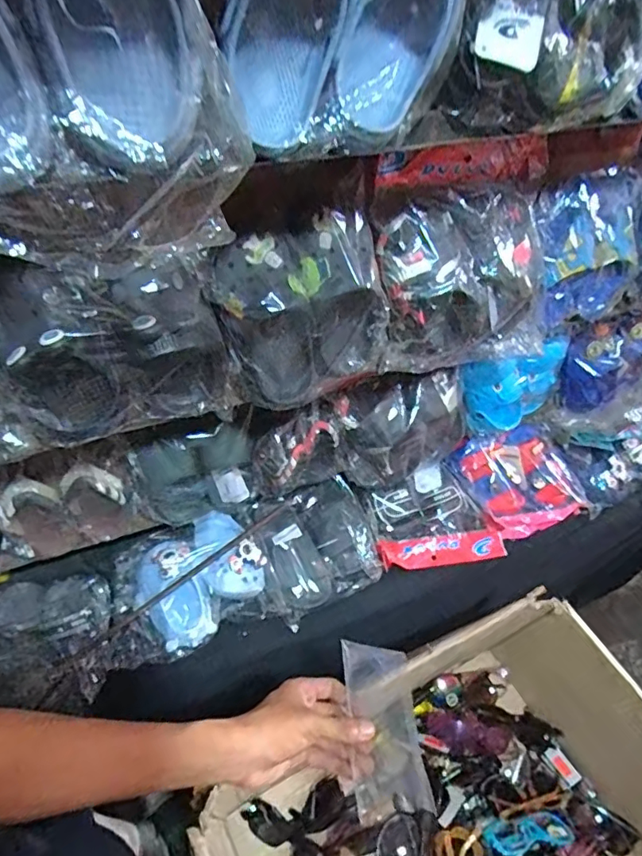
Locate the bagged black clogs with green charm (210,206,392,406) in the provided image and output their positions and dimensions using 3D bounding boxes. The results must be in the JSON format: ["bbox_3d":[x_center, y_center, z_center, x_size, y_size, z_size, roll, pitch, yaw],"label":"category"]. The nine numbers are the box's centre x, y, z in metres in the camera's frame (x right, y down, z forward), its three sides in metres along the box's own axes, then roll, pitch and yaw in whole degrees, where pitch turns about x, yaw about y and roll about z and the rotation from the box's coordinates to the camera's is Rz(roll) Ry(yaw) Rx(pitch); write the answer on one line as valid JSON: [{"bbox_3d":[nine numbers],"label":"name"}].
[{"bbox_3d":[-0.018,-0.114,0.513,0.160,0.145,0.093,-24,59,-22],"label":"bagged black clogs with green charm"}]

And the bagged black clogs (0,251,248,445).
[{"bbox_3d":[-0.181,-0.066,0.457,0.201,0.157,0.071,-9,54,-12],"label":"bagged black clogs"}]

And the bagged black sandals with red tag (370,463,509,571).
[{"bbox_3d":[0.173,0.136,0.800,0.190,0.046,0.142,-8,54,-11],"label":"bagged black sandals with red tag"}]

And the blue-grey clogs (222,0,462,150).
[{"bbox_3d":[0.013,-0.246,0.328,0.140,0.104,0.048,-21,58,-20],"label":"blue-grey clogs"}]

